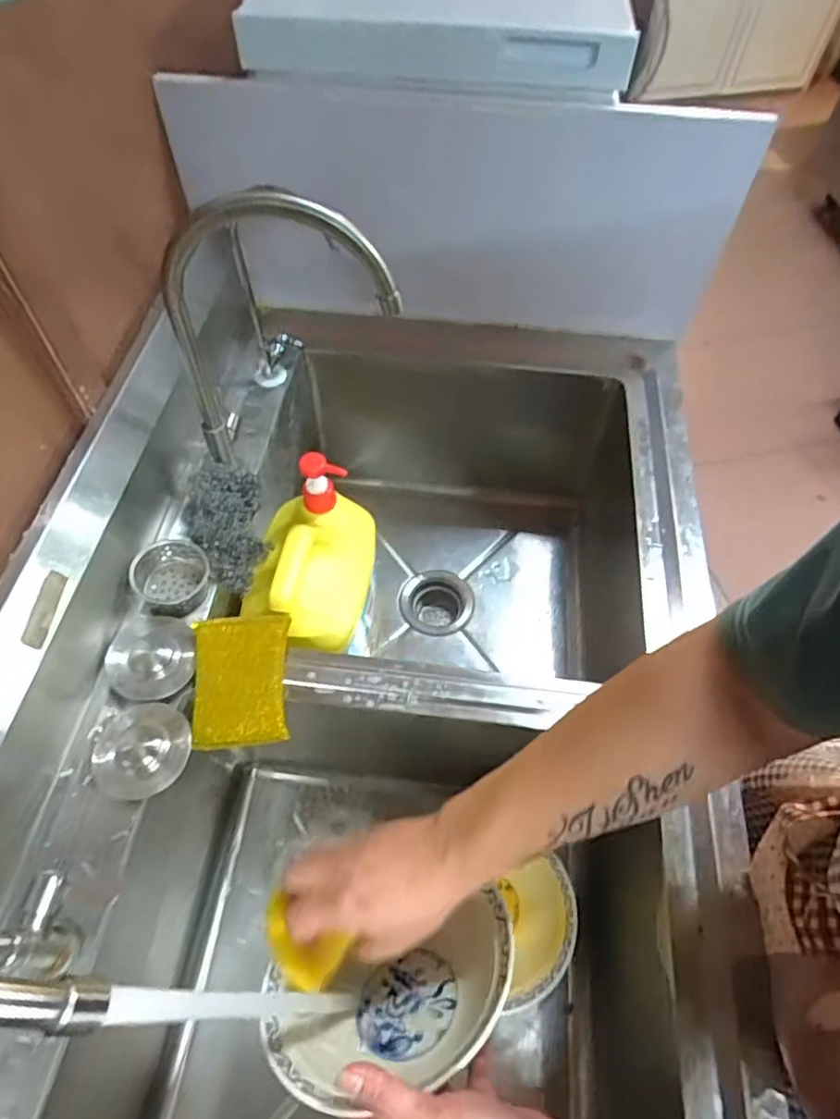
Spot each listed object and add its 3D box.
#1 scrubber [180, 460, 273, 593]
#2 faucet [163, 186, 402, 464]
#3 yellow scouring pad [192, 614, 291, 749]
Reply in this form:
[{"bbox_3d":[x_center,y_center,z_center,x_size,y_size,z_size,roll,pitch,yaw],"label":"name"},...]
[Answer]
[{"bbox_3d":[-0.212,-0.043,0.684,0.087,0.038,0.136,-17,59,-13],"label":"scrubber"},{"bbox_3d":[-0.126,-0.205,0.610,0.213,0.283,0.037,0,57,-2],"label":"faucet"},{"bbox_3d":[-0.168,0.112,0.597,0.084,0.017,0.120,-4,76,-6],"label":"yellow scouring pad"}]

